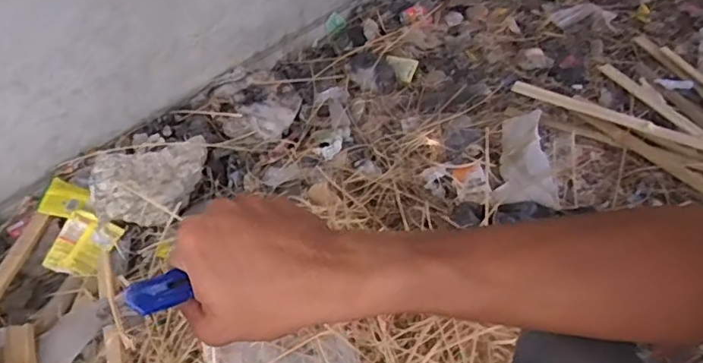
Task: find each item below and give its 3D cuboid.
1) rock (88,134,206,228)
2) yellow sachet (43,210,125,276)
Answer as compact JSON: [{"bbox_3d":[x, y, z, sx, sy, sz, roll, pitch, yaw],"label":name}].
[{"bbox_3d":[-0.394,0.002,1.109,0.216,0.084,0.154,-12,45,-5],"label":"rock"},{"bbox_3d":[-0.509,0.119,1.062,0.094,0.043,0.120,8,47,15],"label":"yellow sachet"}]

